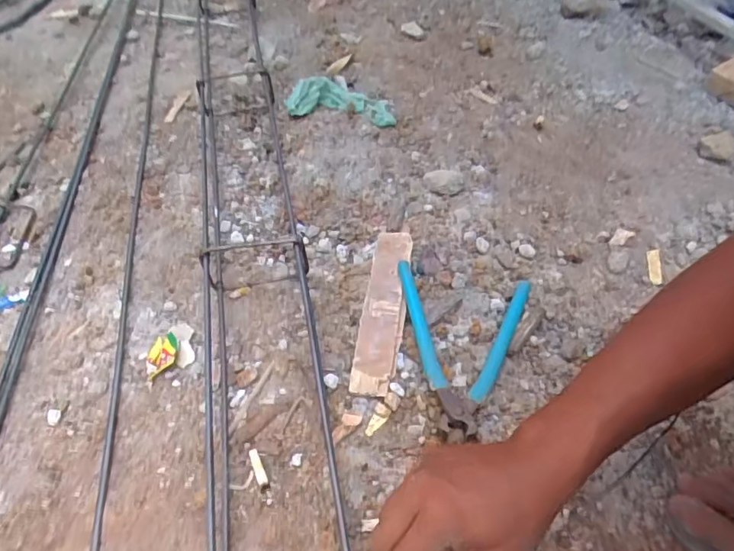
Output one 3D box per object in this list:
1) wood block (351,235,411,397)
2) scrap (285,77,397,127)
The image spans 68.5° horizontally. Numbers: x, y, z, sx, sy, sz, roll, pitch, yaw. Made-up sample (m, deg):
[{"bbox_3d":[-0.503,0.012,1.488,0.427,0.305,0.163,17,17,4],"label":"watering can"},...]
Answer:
[{"bbox_3d":[0.021,0.035,0.623,0.047,0.020,0.228,7,48,6],"label":"wood block"},{"bbox_3d":[-0.042,-0.302,0.910,0.182,0.047,0.093,7,48,6],"label":"scrap"}]

